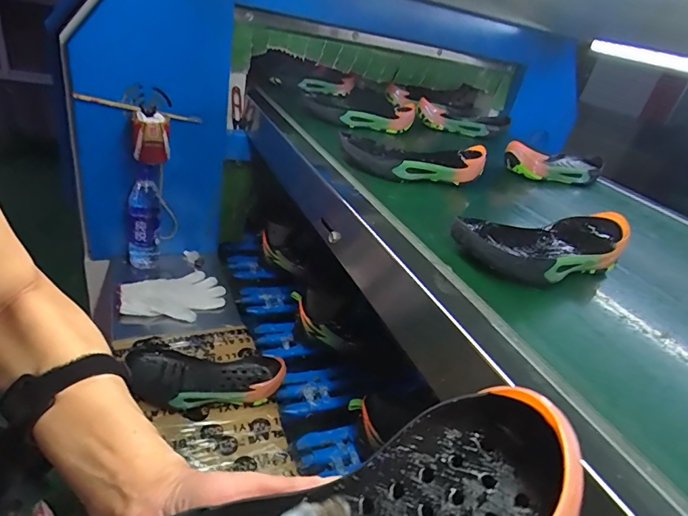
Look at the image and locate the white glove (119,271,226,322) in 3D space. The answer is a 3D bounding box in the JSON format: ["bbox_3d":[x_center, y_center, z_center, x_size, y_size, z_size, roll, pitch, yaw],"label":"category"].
[{"bbox_3d":[-0.344,0.084,0.890,0.197,0.017,0.122,-17,54,-45],"label":"white glove"}]

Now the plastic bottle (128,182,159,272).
[{"bbox_3d":[-0.433,-0.068,0.942,0.066,0.194,0.052,-2,23,-23],"label":"plastic bottle"}]

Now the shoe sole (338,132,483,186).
[{"bbox_3d":[0.113,-0.162,0.714,0.231,0.050,0.096,0,23,-19],"label":"shoe sole"}]

